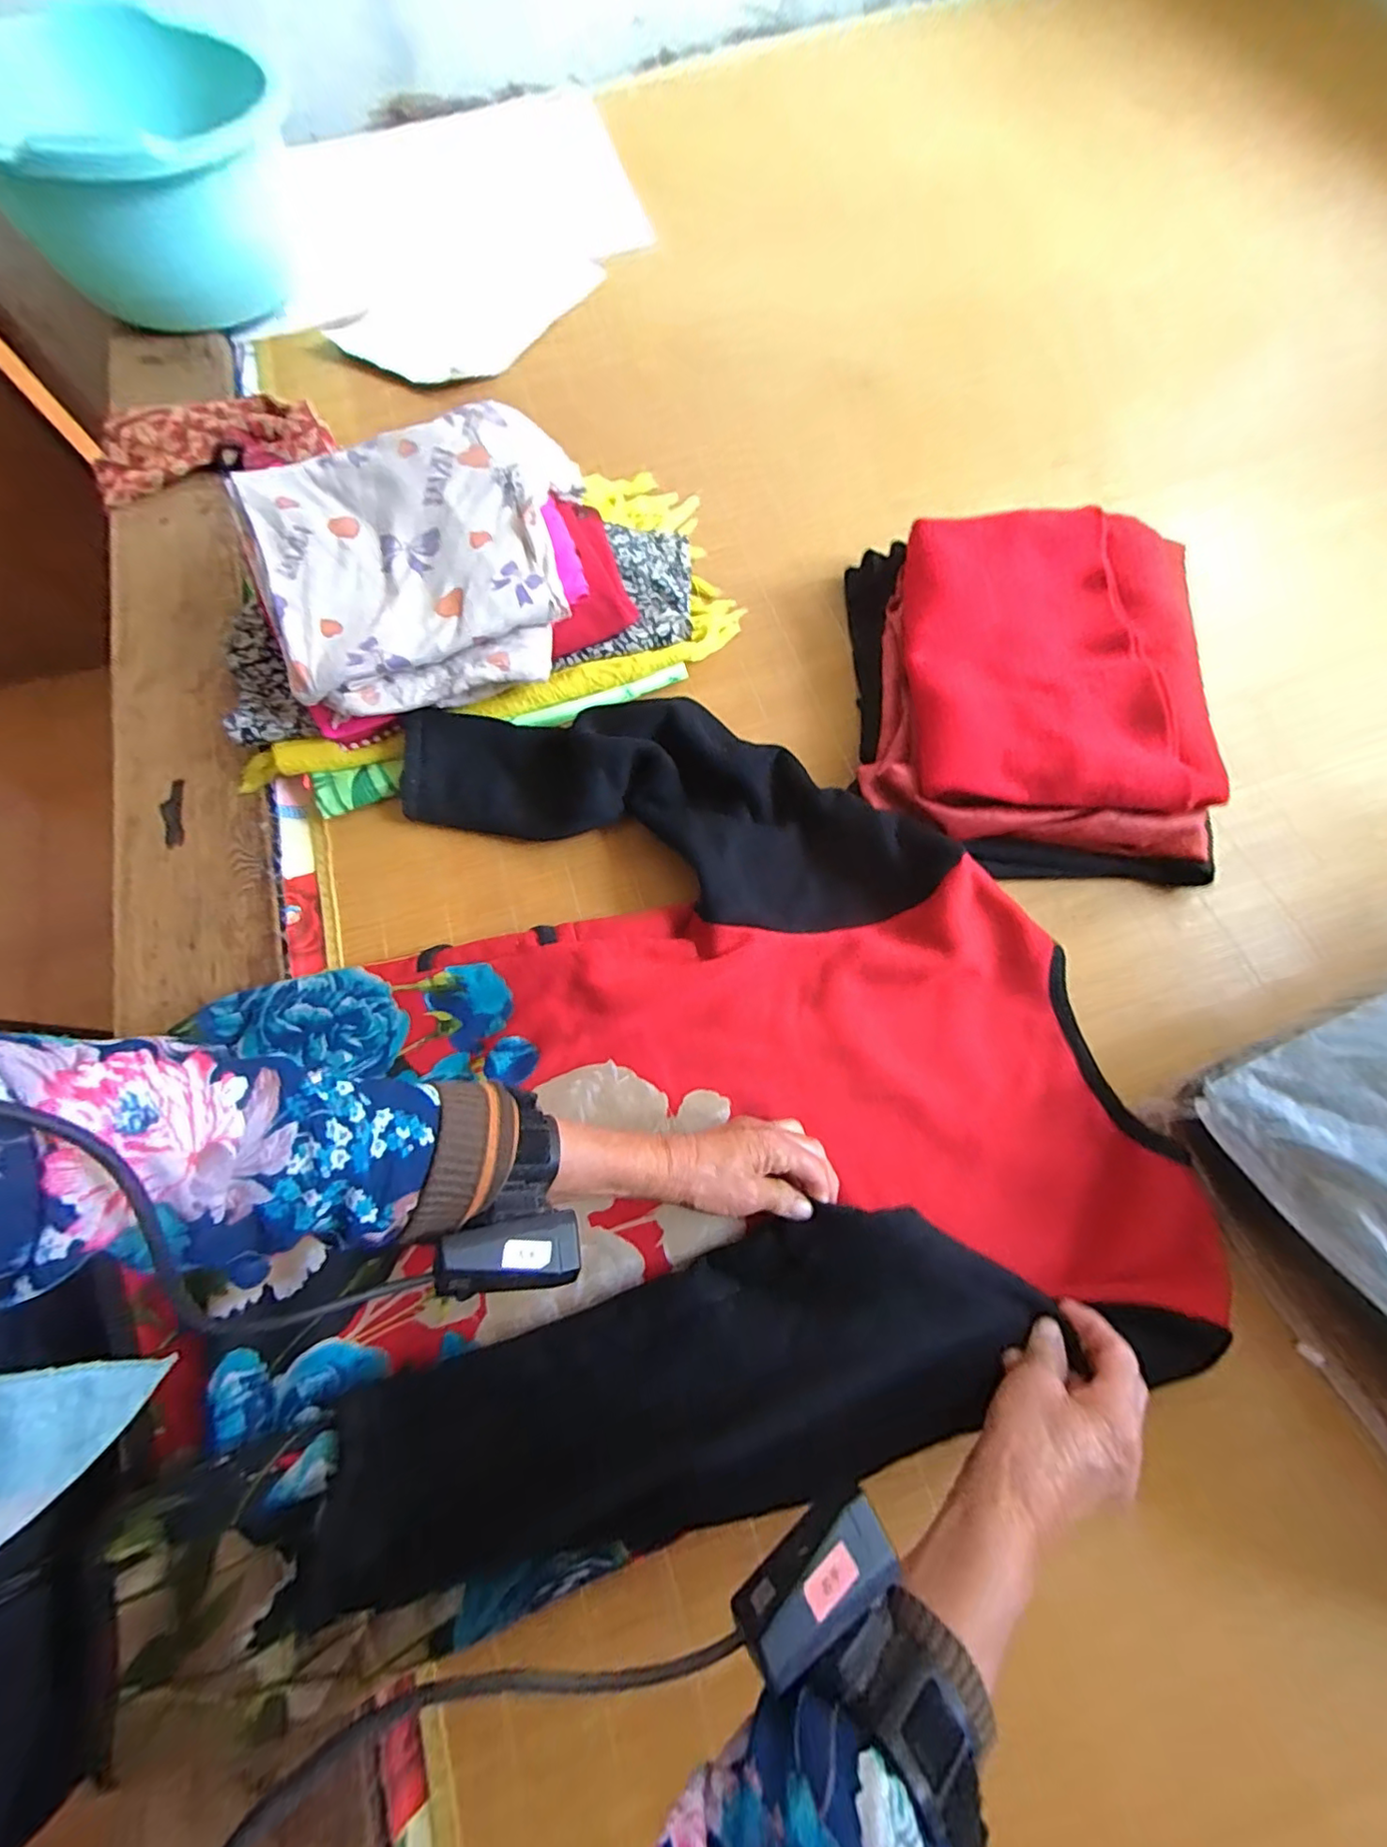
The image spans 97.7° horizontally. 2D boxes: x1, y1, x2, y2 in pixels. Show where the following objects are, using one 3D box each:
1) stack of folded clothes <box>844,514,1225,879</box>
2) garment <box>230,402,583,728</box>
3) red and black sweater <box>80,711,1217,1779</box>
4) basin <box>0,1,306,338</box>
[{"bbox_3d":[0.283,-0.211,0.525,0.276,0.072,0.332,-1,69,4],"label":"stack of folded clothes"},{"bbox_3d":[-0.224,-0.303,0.514,0.271,0.074,0.231,-18,76,-7],"label":"garment"},{"bbox_3d":[-0.053,0.085,0.434,0.659,0.075,0.569,-15,75,-6],"label":"red and black sweater"},{"bbox_3d":[-0.642,-0.872,0.732,0.327,0.197,0.332,-33,70,-8],"label":"basin"}]

